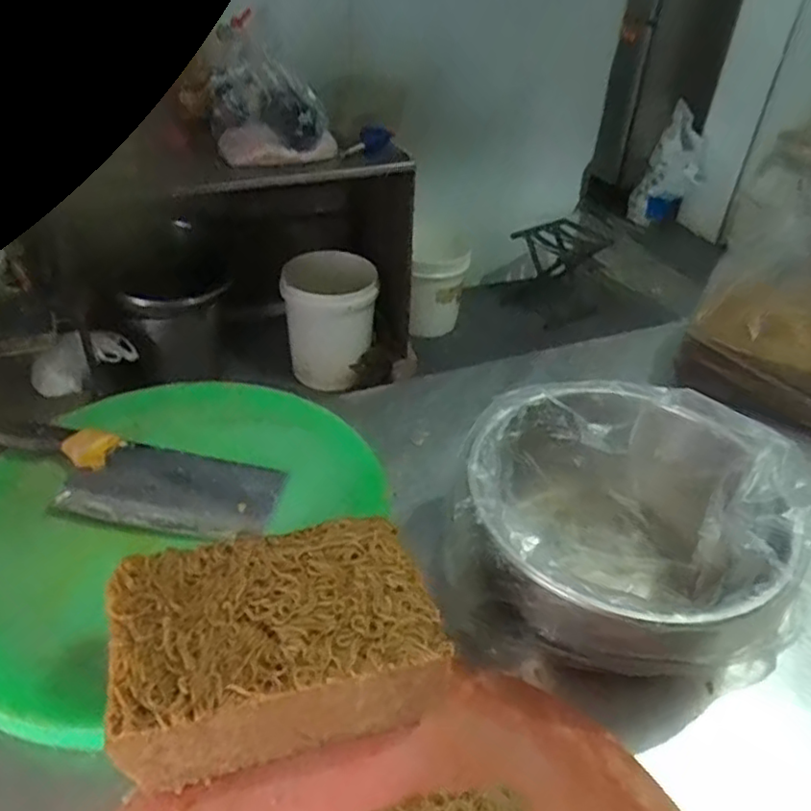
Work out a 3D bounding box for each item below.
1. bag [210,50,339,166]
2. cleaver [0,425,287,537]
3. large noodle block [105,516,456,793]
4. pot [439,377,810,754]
[{"bbox_3d":[-0.329,-0.730,1.622,0.282,0.225,0.134,-10,40,-16],"label":"bag"},{"bbox_3d":[-0.281,0.073,0.663,0.295,0.033,0.106,8,38,6],"label":"cleaver"},{"bbox_3d":[-0.092,0.171,0.481,0.216,0.078,0.138,-8,39,-13],"label":"large noodle block"},{"bbox_3d":[0.195,0.109,0.599,0.265,0.144,0.272,2,38,-1],"label":"pot"}]

